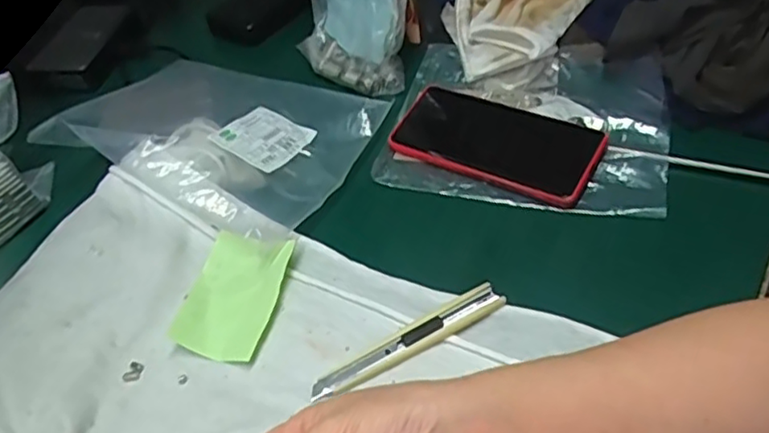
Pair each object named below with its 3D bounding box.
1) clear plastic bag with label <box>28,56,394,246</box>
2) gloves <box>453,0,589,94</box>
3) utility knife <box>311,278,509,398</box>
[{"bbox_3d":[-0.132,-0.085,0.538,0.217,0.057,0.193,16,50,22],"label":"clear plastic bag with label"},{"bbox_3d":[0.133,-0.206,0.621,0.116,0.081,0.187,16,50,22],"label":"gloves"},{"bbox_3d":[0.015,0.079,0.399,0.130,0.017,0.017,-23,48,-15],"label":"utility knife"}]

